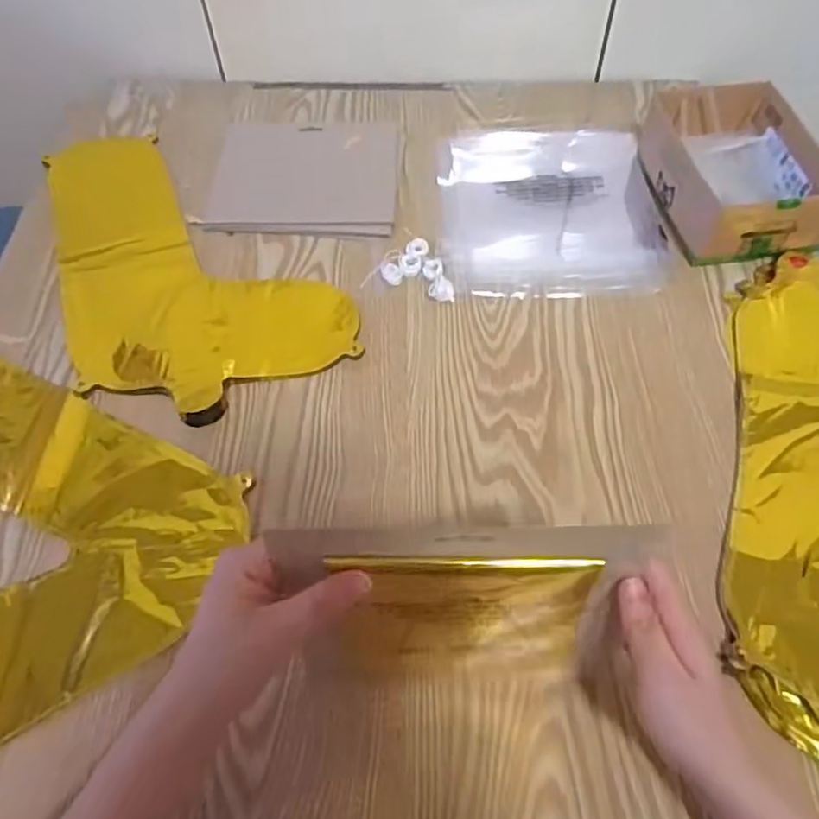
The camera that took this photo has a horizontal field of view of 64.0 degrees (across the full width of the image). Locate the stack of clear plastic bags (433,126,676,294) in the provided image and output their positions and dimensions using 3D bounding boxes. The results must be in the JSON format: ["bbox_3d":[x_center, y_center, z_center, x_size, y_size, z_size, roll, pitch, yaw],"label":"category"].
[{"bbox_3d":[0.144,-0.211,0.676,0.215,0.010,0.240,-2,56,0],"label":"stack of clear plastic bags"}]

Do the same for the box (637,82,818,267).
[{"bbox_3d":[0.313,-0.231,0.634,0.133,0.065,0.188,-8,56,-4],"label":"box"}]

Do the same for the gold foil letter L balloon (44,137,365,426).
[{"bbox_3d":[-0.223,-0.151,0.625,0.222,0.021,0.378,-25,59,-14],"label":"gold foil letter L balloon"}]

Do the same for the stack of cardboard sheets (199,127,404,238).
[{"bbox_3d":[-0.110,-0.249,0.699,0.192,0.009,0.173,2,56,3],"label":"stack of cardboard sheets"}]

